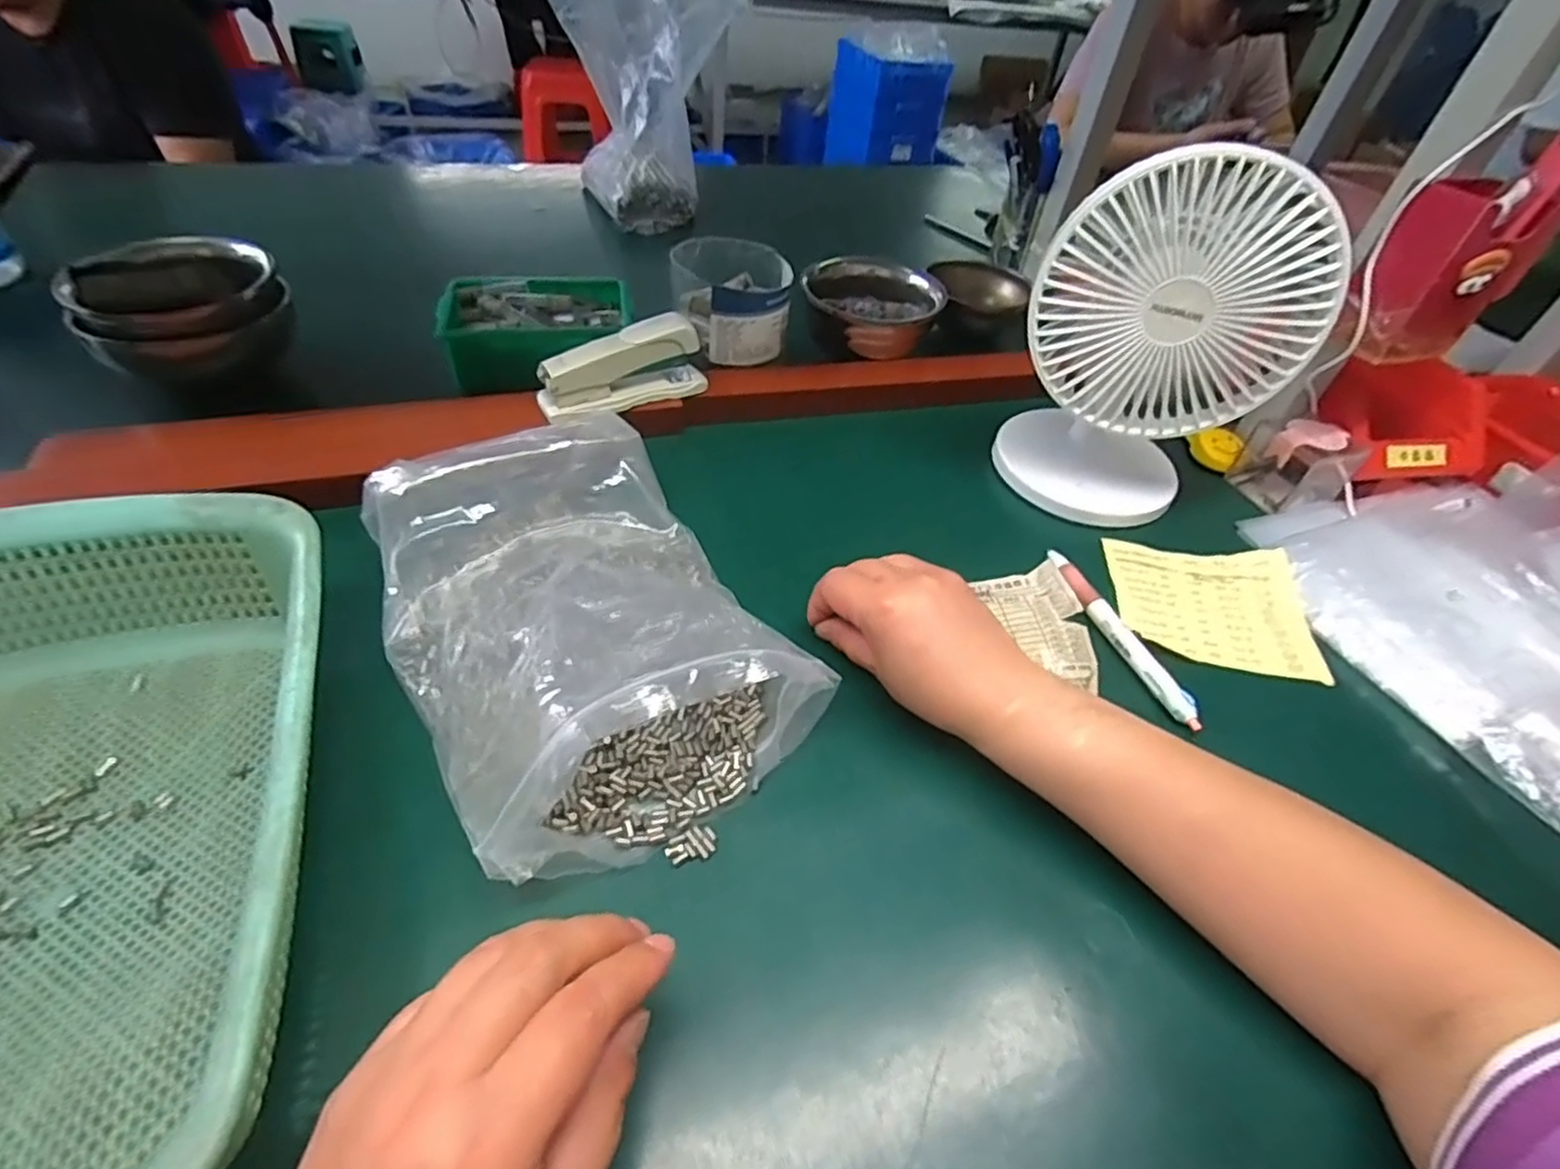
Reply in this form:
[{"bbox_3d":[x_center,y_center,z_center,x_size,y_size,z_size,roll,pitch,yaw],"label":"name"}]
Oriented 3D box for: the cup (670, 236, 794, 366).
[{"bbox_3d":[-0.040,-0.241,0.596,0.099,0.063,0.110,0,46,-7],"label":"cup"}]

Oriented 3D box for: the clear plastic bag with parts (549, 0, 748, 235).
[{"bbox_3d":[-0.147,-0.556,0.799,0.199,0.216,0.174,-3,46,-11],"label":"clear plastic bag with parts"}]

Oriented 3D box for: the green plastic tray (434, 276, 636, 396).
[{"bbox_3d":[-0.194,-0.206,0.580,0.147,0.052,0.102,-4,47,-11],"label":"green plastic tray"}]

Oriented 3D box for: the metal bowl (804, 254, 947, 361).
[{"bbox_3d":[0.079,-0.248,0.630,0.110,0.054,0.110,4,45,-4],"label":"metal bowl"}]

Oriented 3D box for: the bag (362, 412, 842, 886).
[{"bbox_3d":[-0.100,0.014,0.364,0.171,0.071,0.228,-23,53,-27],"label":"bag"}]

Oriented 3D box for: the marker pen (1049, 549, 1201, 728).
[{"bbox_3d":[0.205,0.029,0.433,0.012,0.015,0.139,-11,48,-18],"label":"marker pen"}]

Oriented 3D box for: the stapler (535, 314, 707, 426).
[{"bbox_3d":[-0.113,-0.158,0.513,0.120,0.055,0.028,-22,53,-26],"label":"stapler"}]

